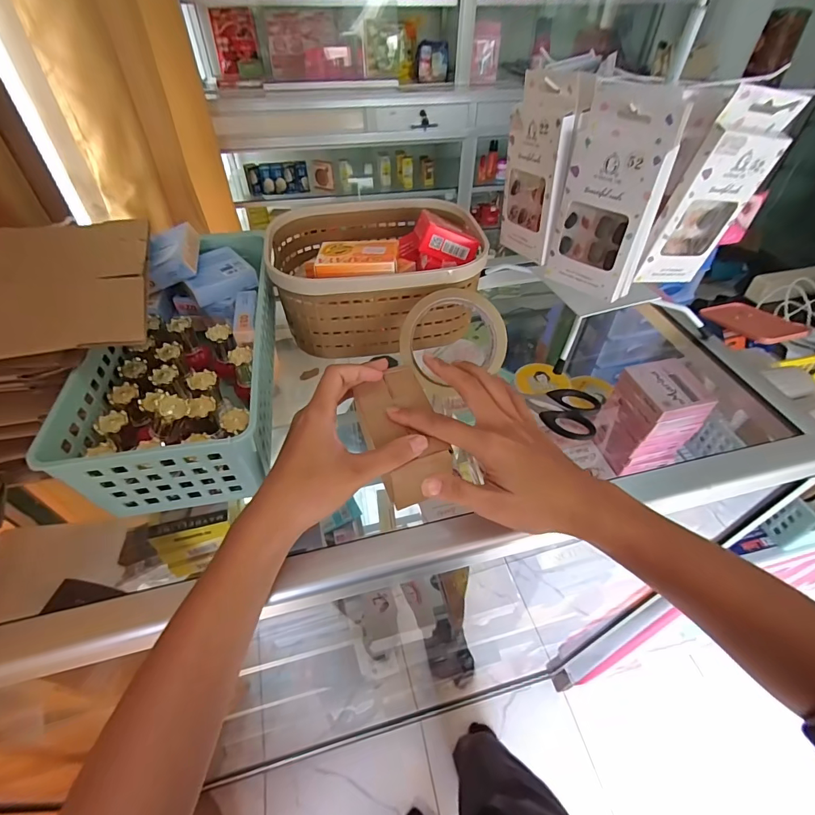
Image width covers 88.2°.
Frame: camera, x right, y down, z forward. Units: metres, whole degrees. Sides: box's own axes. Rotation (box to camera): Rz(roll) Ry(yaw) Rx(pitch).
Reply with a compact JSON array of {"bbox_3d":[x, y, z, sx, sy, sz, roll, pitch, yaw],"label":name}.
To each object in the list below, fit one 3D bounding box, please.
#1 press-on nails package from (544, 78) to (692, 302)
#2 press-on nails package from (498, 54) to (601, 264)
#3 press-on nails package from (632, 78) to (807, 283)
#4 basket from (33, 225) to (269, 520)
[{"bbox_3d":[0.160,-0.168,0.335,0.026,0.143,0.076,-31,54,-27],"label":"press-on nails package"},{"bbox_3d":[0.115,-0.208,0.367,0.015,0.146,0.075,-18,42,-21],"label":"press-on nails package"},{"bbox_3d":[0.243,-0.166,0.334,0.071,0.140,0.013,-1,45,-17],"label":"press-on nails package"},{"bbox_3d":[-0.190,-0.045,0.377,0.131,0.076,0.261,-6,47,-7],"label":"basket"}]

